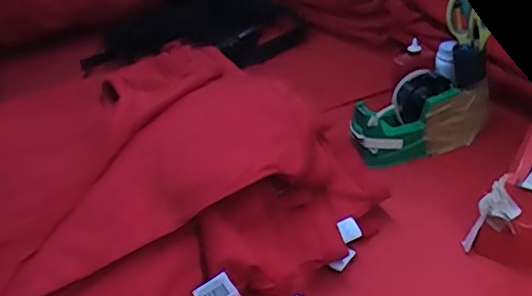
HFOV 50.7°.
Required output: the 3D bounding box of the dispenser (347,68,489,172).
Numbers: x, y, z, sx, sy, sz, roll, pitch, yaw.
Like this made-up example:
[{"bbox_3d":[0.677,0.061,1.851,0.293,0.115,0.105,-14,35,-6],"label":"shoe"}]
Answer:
[{"bbox_3d":[0.193,-0.039,0.703,0.183,0.085,0.063,-13,34,-17],"label":"dispenser"}]

